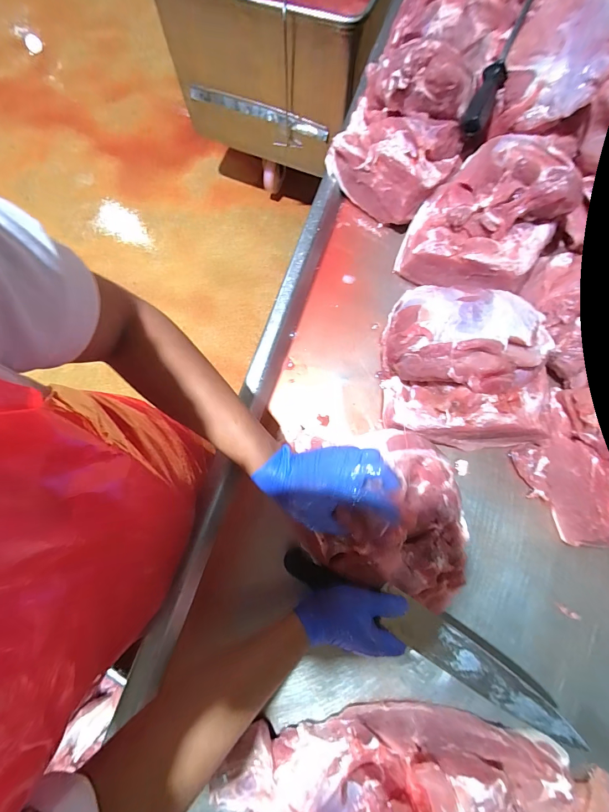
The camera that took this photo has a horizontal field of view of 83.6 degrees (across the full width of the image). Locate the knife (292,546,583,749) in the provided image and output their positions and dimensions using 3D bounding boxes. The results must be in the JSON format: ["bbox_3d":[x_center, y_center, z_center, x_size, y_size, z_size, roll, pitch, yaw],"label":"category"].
[{"bbox_3d":[0.136,0.268,0.412,0.351,0.014,0.049,25,80,15],"label":"knife"}]

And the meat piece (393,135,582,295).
[{"bbox_3d":[0.274,-0.285,0.520,0.189,0.146,0.198,0,79,1],"label":"meat piece"}]

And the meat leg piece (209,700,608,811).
[{"bbox_3d":[0.136,0.528,0.384,0.476,0.096,0.286,-5,79,0],"label":"meat leg piece"}]

